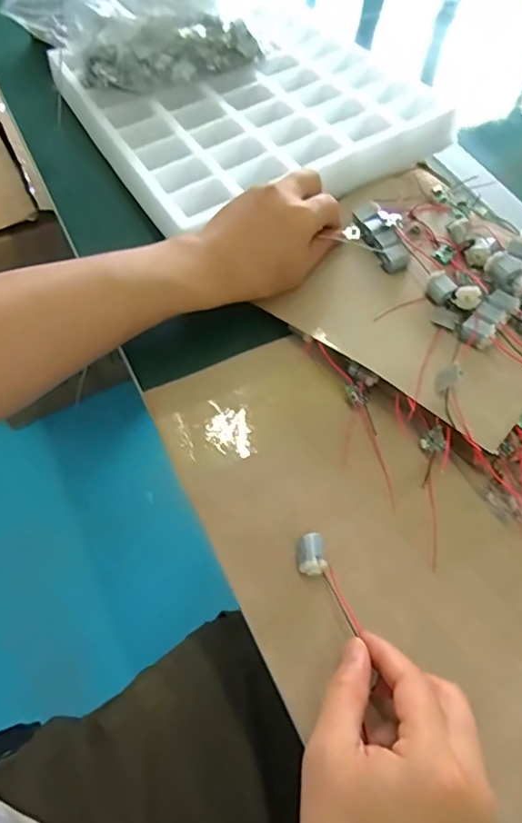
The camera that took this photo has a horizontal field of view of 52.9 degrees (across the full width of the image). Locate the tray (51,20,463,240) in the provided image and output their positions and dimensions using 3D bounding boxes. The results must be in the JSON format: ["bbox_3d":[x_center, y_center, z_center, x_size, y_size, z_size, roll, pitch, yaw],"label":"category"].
[{"bbox_3d":[-0.007,-0.310,0.538,0.325,0.037,0.275,-25,64,-16],"label":"tray"}]

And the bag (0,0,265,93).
[{"bbox_3d":[-0.153,-0.445,0.549,0.186,0.079,0.267,-37,68,-21],"label":"bag"}]

